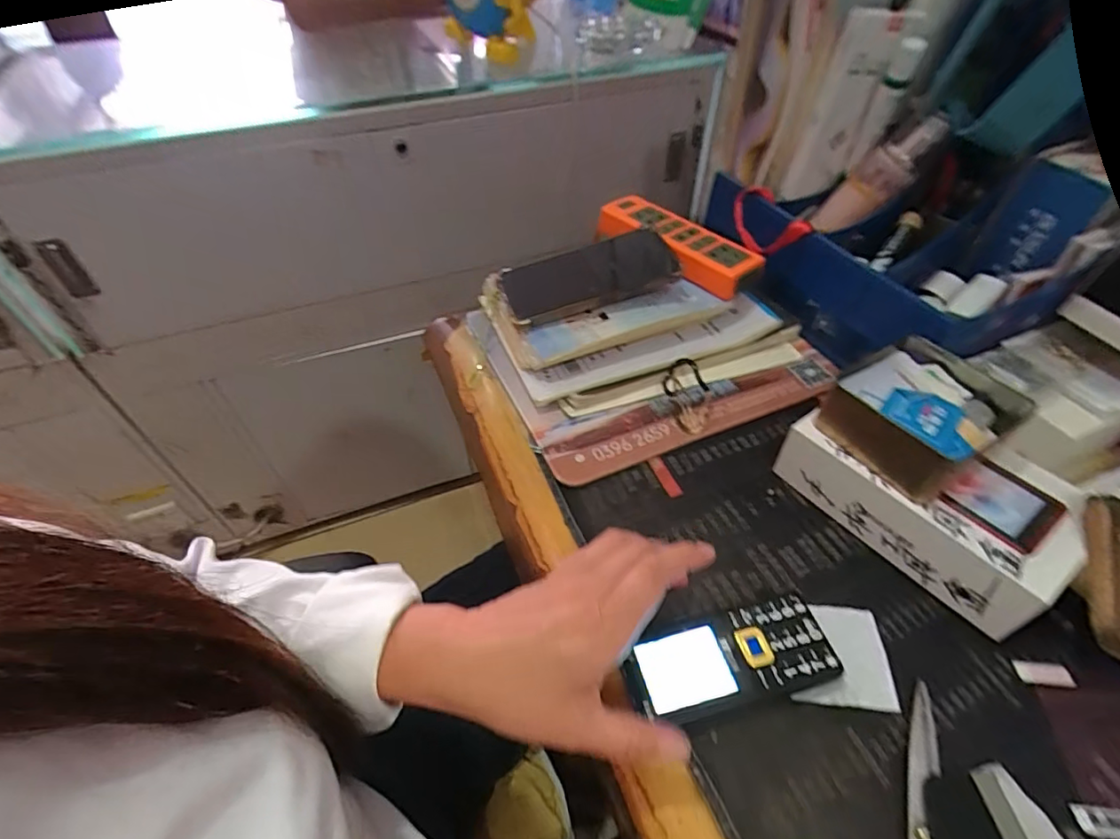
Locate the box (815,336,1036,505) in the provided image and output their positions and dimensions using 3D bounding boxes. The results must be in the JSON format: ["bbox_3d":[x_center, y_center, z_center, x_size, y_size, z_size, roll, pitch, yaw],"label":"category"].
[{"bbox_3d":[0.254,-0.007,0.372,0.110,0.038,0.094,-26,52,-20],"label":"box"}]

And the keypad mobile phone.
[{"bbox_3d":[0.101,0.144,0.317,0.123,0.013,0.050,-12,49,-9],"label":"keypad mobile phone"}]

